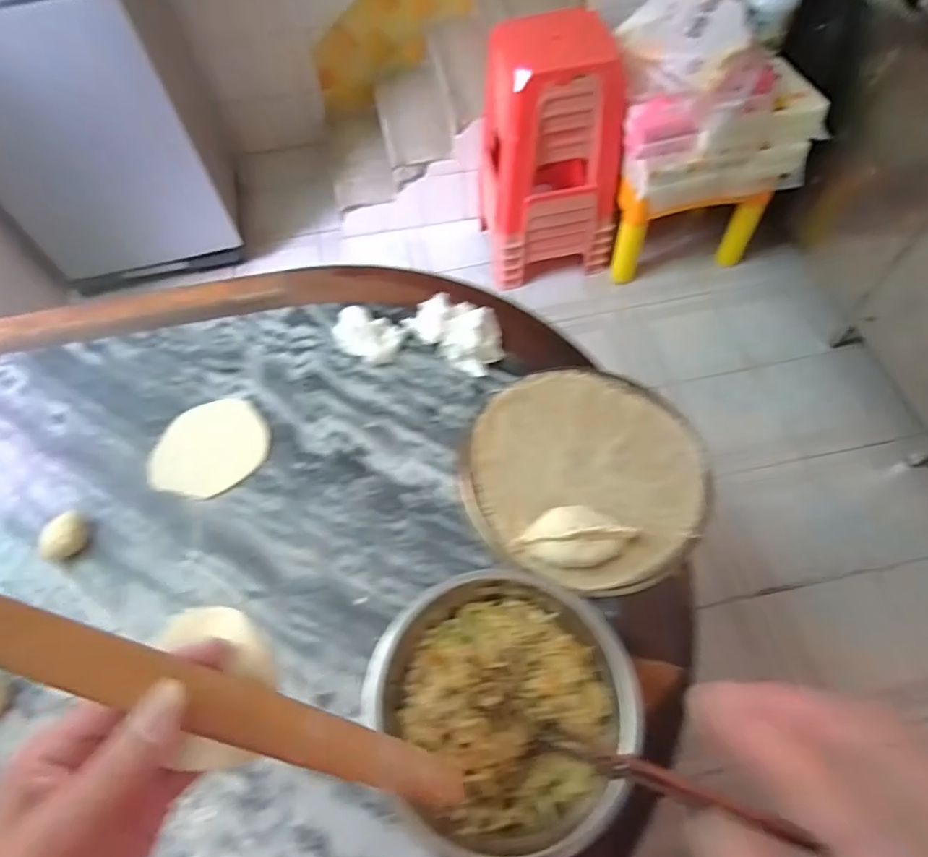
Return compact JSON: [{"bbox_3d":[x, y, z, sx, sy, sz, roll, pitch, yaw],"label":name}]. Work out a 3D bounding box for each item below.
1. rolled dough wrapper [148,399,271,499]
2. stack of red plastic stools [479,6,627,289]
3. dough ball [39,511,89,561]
[{"bbox_3d":[-0.295,0.020,0.640,0.123,0.007,0.129,1,60,-2],"label":"rolled dough wrapper"},{"bbox_3d":[0.264,-0.833,1.631,0.370,0.750,0.325,-12,60,-4],"label":"stack of red plastic stools"},{"bbox_3d":[-0.434,0.114,0.589,0.044,0.023,0.050,-34,64,-16],"label":"dough ball"}]

